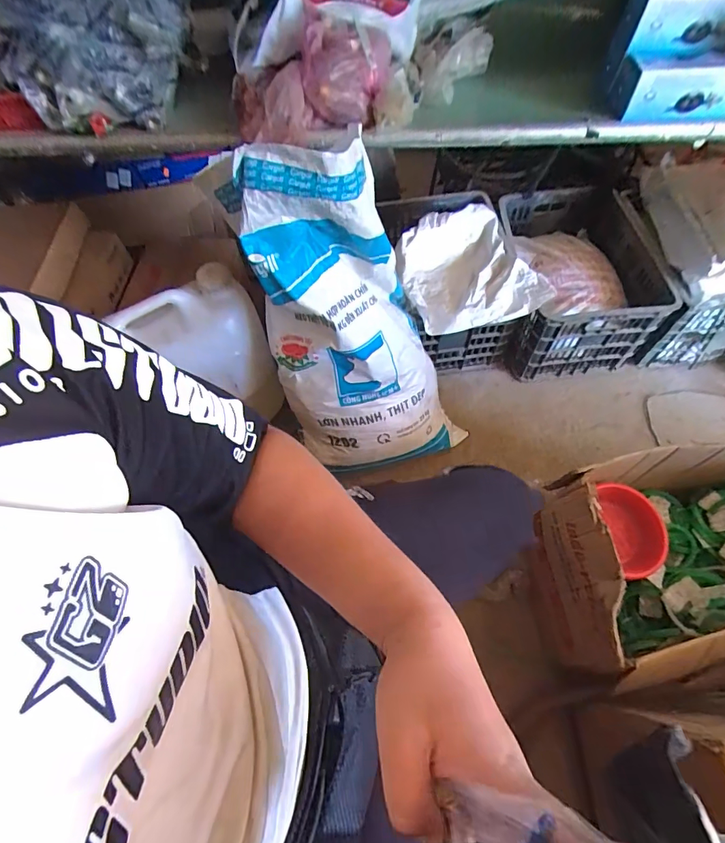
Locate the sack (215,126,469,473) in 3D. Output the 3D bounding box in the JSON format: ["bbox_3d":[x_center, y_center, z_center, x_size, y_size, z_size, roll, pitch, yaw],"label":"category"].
[{"bbox_3d":[0.001,-0.177,0.898,0.242,0.790,0.312,27,66,39],"label":"sack"}]

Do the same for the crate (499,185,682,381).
[{"bbox_3d":[0.620,-0.410,1.274,0.405,0.277,0.485,-5,63,1],"label":"crate"}]

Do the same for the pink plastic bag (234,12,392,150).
[{"bbox_3d":[-0.084,-0.600,0.753,0.281,0.131,0.194,-9,63,-1],"label":"pink plastic bag"}]

